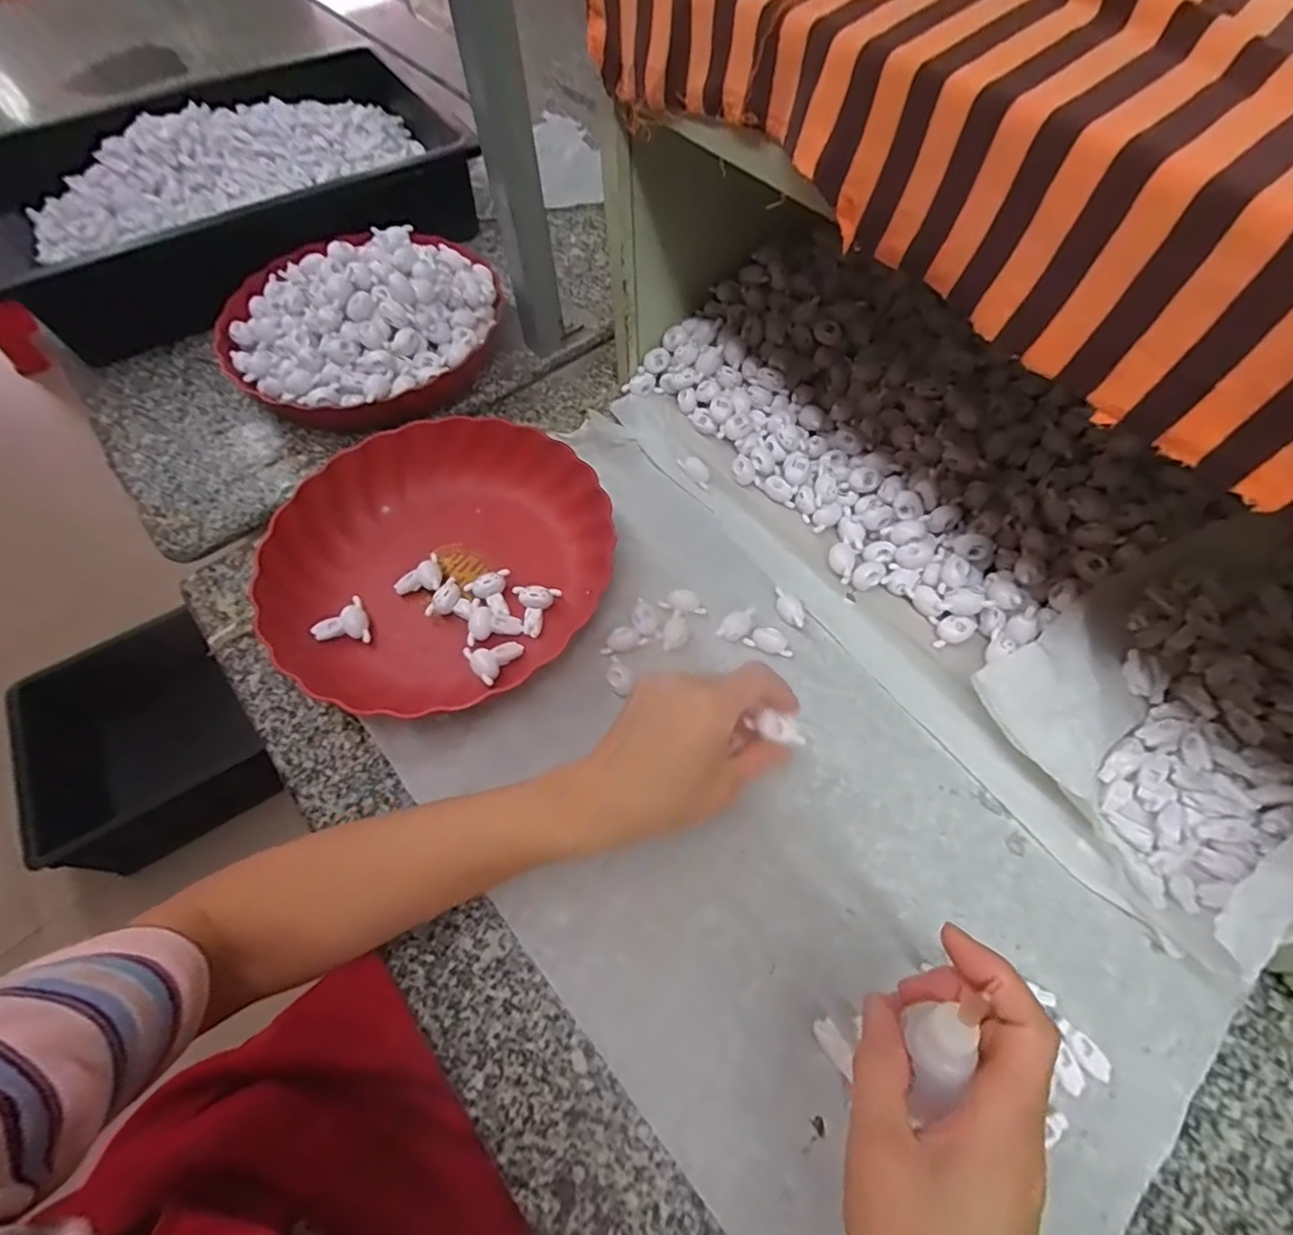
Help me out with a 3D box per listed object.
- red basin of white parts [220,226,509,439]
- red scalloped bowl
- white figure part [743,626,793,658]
[{"bbox_3d":[-0.252,-0.270,0.533,0.228,0.101,0.212,-1,62,2],"label":"red basin of white parts"},{"bbox_3d":[-0.153,-0.048,0.439,0.217,0.044,0.238,-1,62,2],"label":"red scalloped bowl"},{"bbox_3d":[0.086,0.017,0.414,0.033,0.010,0.016,22,65,14],"label":"white figure part"}]

